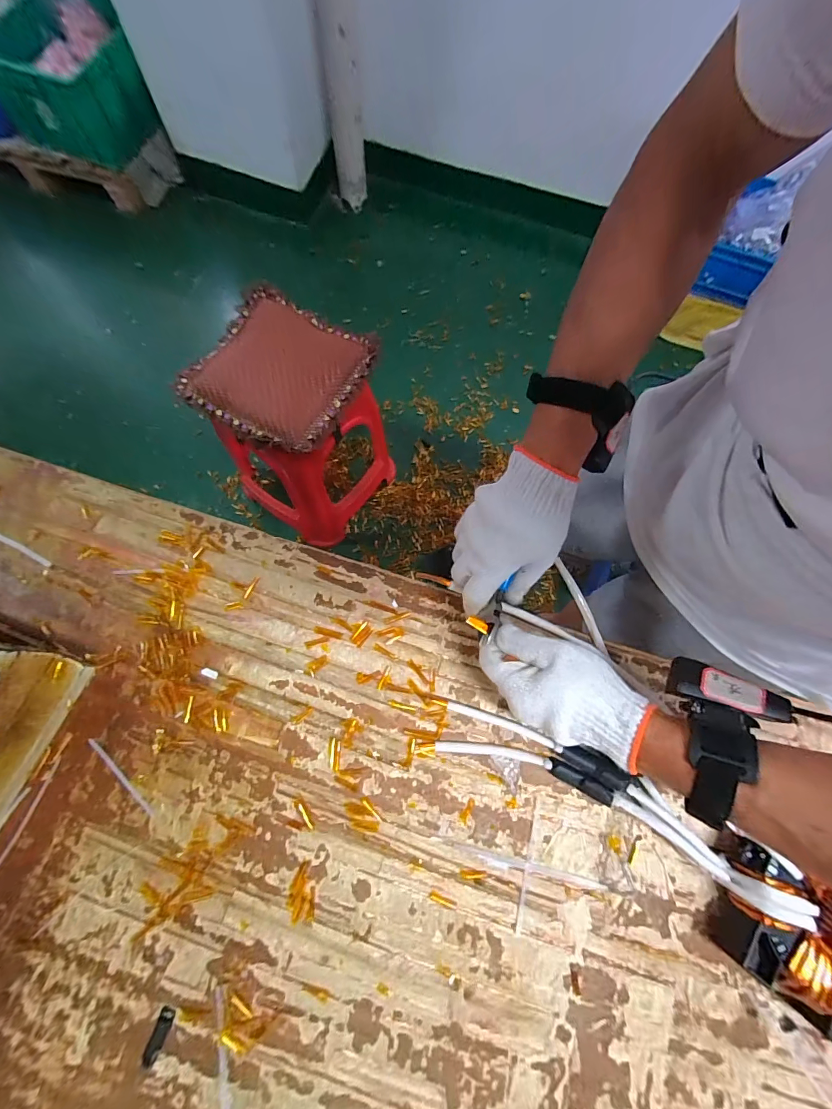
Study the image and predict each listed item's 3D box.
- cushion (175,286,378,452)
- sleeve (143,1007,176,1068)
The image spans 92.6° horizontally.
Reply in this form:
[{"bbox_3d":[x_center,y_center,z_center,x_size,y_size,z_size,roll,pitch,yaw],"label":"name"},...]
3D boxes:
[{"bbox_3d":[-0.287,-0.390,0.830,0.316,0.050,0.320,27,73,6],"label":"cushion"},{"bbox_3d":[-0.214,0.401,0.330,0.013,0.004,0.038,18,72,3],"label":"sleeve"}]

